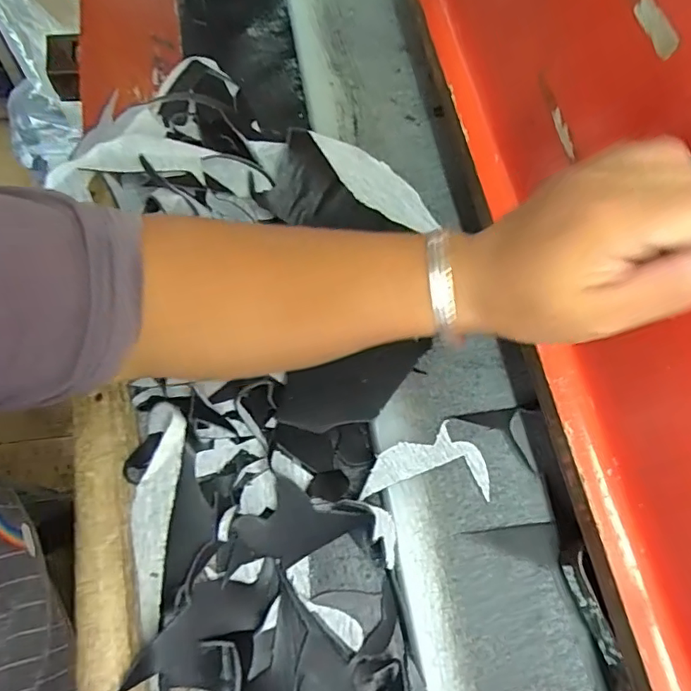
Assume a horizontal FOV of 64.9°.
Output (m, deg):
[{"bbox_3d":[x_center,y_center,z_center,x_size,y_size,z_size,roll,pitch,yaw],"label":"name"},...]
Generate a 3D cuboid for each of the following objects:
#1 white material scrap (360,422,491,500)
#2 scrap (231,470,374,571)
[{"bbox_3d":[0.065,0.097,0.452,0.105,0.010,0.057,-2,68,-1],"label":"white material scrap"},{"bbox_3d":[-0.036,0.145,0.427,0.091,0.023,0.062,22,69,9],"label":"scrap"}]

